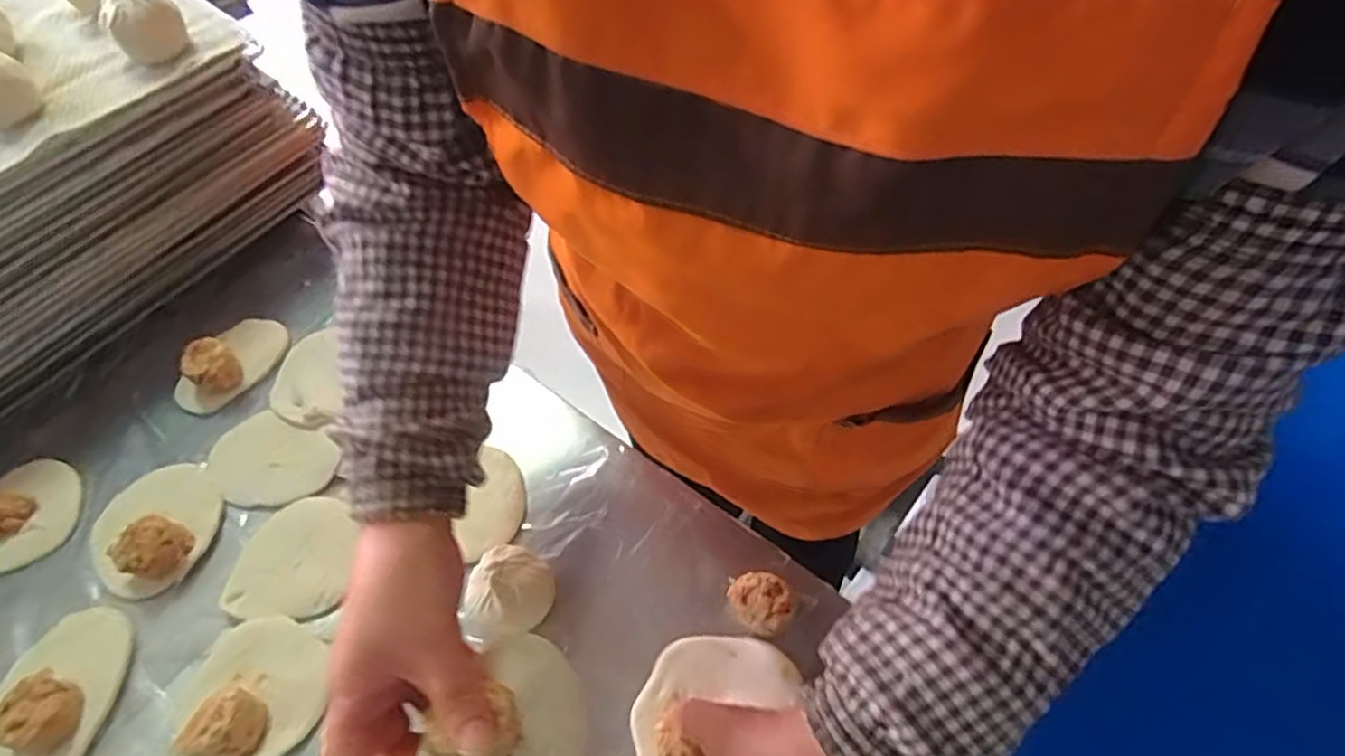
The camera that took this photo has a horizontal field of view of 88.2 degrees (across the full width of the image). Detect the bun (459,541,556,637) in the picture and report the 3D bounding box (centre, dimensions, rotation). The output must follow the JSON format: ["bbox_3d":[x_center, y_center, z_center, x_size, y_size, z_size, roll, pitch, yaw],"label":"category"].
[{"bbox_3d":[-0.103,0.138,0.441,0.048,0.039,0.055,12,60,11],"label":"bun"}]

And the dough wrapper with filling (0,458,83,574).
[{"bbox_3d":[-0.490,0.098,0.515,0.078,0.024,0.086,-1,58,3],"label":"dough wrapper with filling"}]

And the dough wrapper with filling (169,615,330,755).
[{"bbox_3d":[-0.268,0.193,0.431,0.087,0.028,0.085,-2,58,3],"label":"dough wrapper with filling"}]

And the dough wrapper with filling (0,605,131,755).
[{"bbox_3d":[-0.402,0.199,0.436,0.081,0.037,0.111,6,59,7],"label":"dough wrapper with filling"}]

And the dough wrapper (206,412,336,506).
[{"bbox_3d":[-0.307,0.065,0.530,0.101,0.004,0.069,19,64,16],"label":"dough wrapper"}]

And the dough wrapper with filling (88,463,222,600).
[{"bbox_3d":[-0.378,0.101,0.496,0.092,0.031,0.088,-2,58,3],"label":"dough wrapper with filling"}]

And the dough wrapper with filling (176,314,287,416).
[{"bbox_3d":[-0.369,-0.019,0.569,0.055,0.031,0.094,28,64,19],"label":"dough wrapper with filling"}]

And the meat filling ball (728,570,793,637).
[{"bbox_3d":[0.056,0.143,0.441,0.039,0.030,0.032,31,65,20],"label":"meat filling ball"}]

